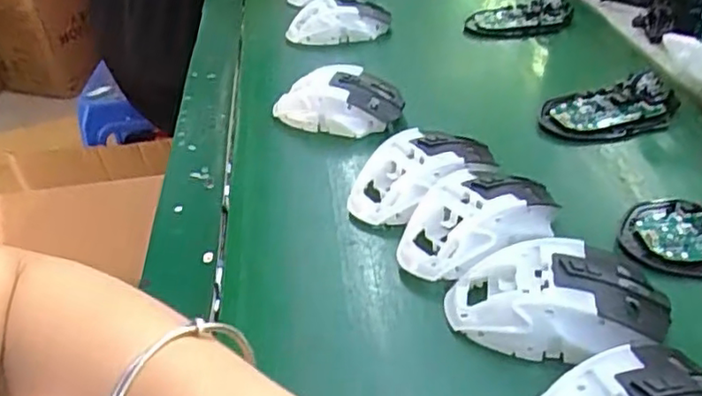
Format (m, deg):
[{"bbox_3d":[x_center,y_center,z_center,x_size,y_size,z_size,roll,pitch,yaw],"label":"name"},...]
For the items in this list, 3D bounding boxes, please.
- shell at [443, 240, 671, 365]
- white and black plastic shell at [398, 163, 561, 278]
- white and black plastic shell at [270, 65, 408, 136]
[{"bbox_3d":[0.111,0.056,0.353,0.111,0.034,0.058,-3,37,3],"label":"shell"},{"bbox_3d":[0.082,0.012,0.412,0.110,0.034,0.067,-29,43,-29],"label":"white and black plastic shell"},{"bbox_3d":[-0.012,-0.082,0.561,0.107,0.043,0.053,12,40,22],"label":"white and black plastic shell"}]

